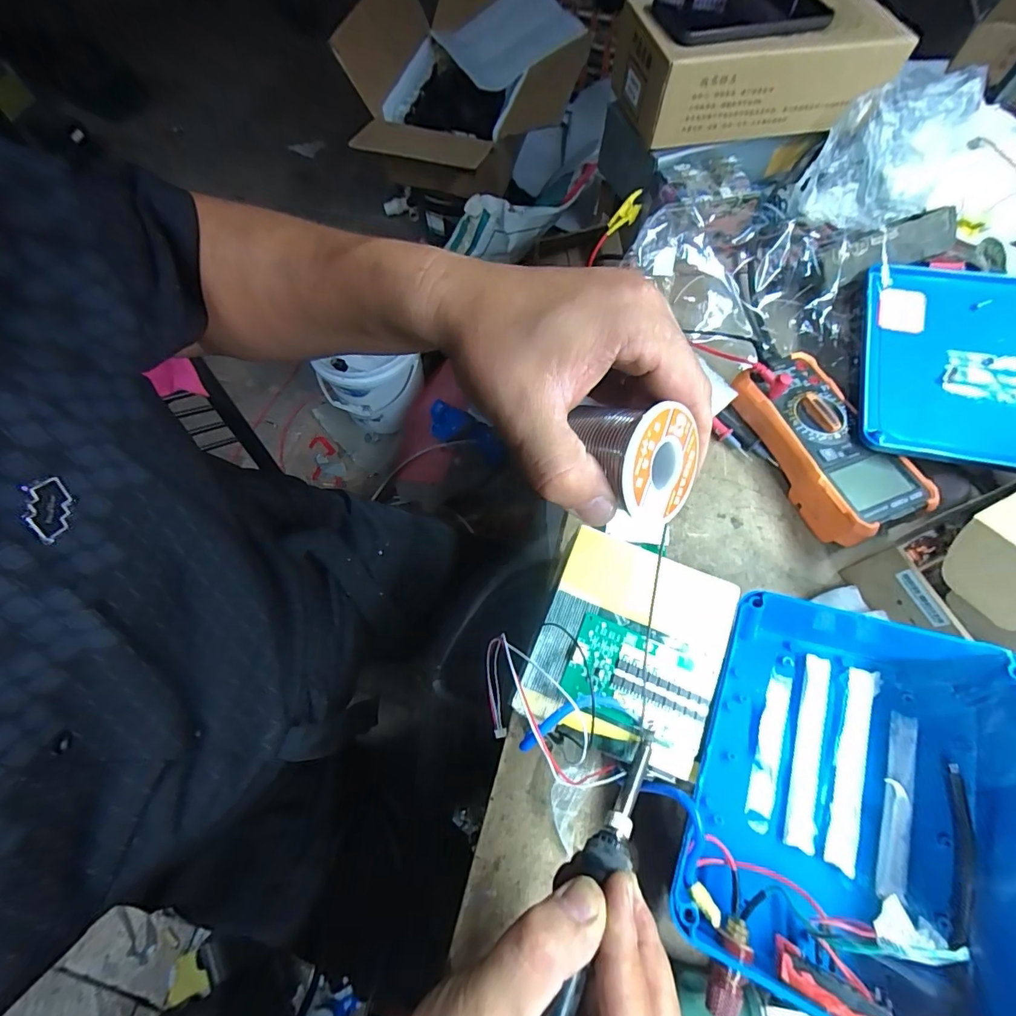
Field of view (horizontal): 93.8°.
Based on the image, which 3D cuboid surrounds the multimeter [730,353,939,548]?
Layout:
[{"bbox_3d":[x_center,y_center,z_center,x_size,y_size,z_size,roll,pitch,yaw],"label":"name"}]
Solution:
[{"bbox_3d":[0.269,-0.053,0.415,0.084,0.054,0.172,-22,68,-12],"label":"multimeter"}]

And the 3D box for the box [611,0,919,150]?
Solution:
[{"bbox_3d":[0.250,-0.446,0.495,0.240,0.095,0.122,-9,65,-4],"label":"box"}]

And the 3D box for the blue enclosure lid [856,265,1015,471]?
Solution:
[{"bbox_3d":[0.387,-0.122,0.401,0.159,0.014,0.192,10,74,10],"label":"blue enclosure lid"}]

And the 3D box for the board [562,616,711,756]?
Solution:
[{"bbox_3d":[0.081,0.106,0.295,0.088,0.004,0.057,19,66,7],"label":"board"}]

